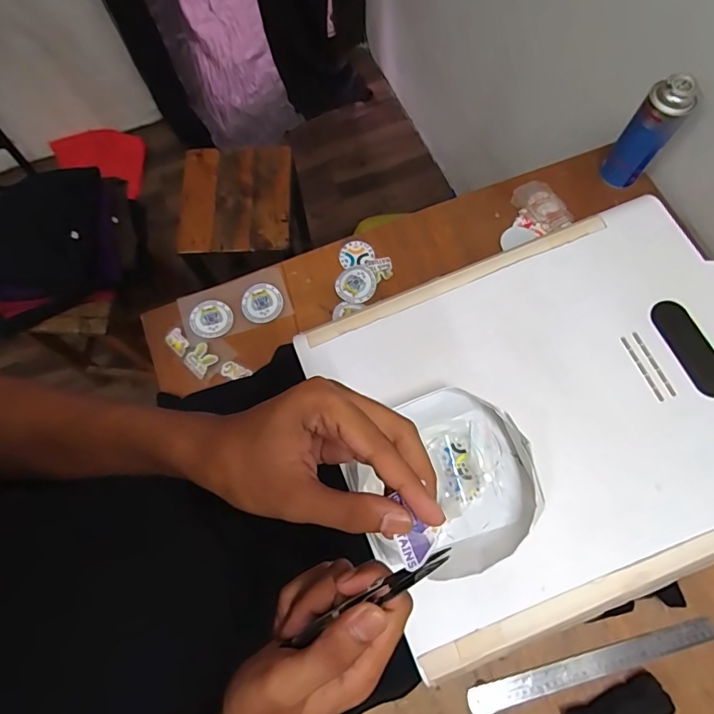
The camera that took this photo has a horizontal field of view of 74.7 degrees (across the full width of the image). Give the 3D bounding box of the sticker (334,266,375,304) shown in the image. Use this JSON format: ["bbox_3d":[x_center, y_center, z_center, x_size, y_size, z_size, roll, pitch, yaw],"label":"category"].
[{"bbox_3d":[-0.002,-0.119,0.764,0.062,0.007,0.067,-1,72,2],"label":"sticker"}]

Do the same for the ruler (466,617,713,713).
[{"bbox_3d":[0.297,0.386,0.588,0.324,0.004,0.033,-16,67,-3],"label":"ruler"}]

